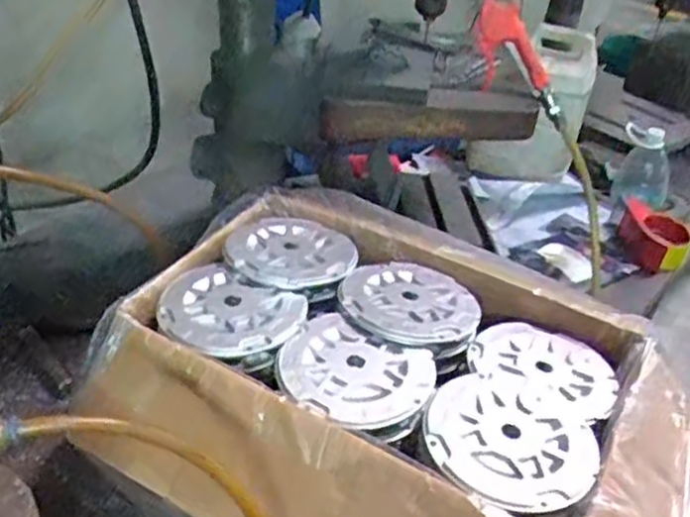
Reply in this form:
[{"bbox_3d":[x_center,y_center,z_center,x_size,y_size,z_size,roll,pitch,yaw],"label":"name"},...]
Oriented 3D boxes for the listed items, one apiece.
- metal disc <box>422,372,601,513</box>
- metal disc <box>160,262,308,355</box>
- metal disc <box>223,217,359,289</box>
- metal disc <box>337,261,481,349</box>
[{"bbox_3d":[0.132,0.146,0.581,0.131,0.018,0.123,2,35,-2],"label":"metal disc"},{"bbox_3d":[-0.111,0.049,0.687,0.129,0.013,0.129,2,35,-2],"label":"metal disc"},{"bbox_3d":[-0.055,-0.008,0.758,0.126,0.012,0.125,2,35,-2],"label":"metal disc"},{"bbox_3d":[0.064,0.044,0.720,0.132,0.013,0.132,2,35,-2],"label":"metal disc"}]

